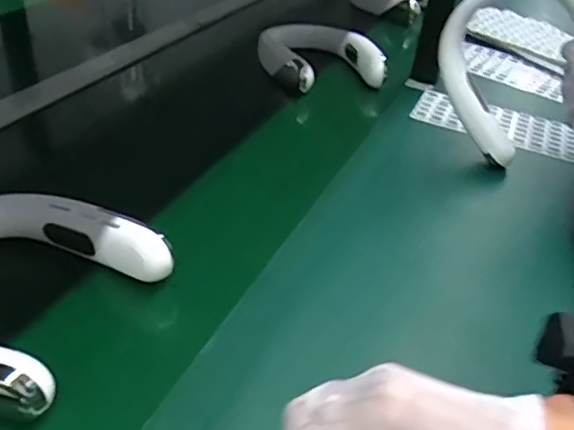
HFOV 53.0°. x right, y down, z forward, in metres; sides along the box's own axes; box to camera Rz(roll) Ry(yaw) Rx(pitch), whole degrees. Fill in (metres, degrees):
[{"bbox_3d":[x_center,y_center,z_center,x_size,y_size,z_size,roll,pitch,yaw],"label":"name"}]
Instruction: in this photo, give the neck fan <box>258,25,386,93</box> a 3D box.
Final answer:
[{"bbox_3d":[0.052,-0.260,0.949,0.173,0.057,0.178,-11,35,-21],"label":"neck fan"}]

